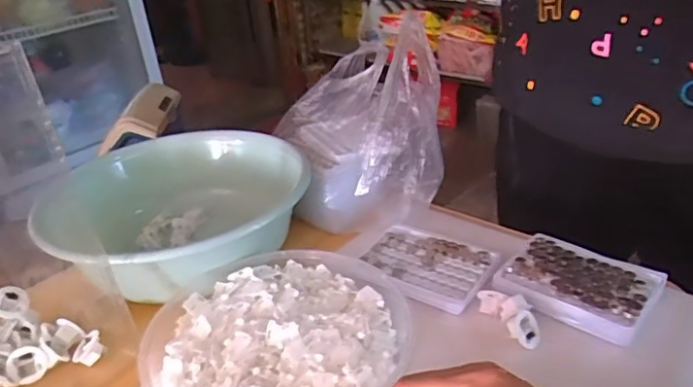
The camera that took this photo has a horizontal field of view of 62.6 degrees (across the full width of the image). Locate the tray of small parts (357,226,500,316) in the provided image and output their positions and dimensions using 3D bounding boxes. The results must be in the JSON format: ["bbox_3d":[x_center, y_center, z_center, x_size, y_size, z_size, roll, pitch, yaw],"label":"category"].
[{"bbox_3d":[0.083,0.074,0.596,0.129,0.019,0.095,17,34,32],"label":"tray of small parts"}]

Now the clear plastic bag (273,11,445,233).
[{"bbox_3d":[0.012,-0.090,0.703,0.191,0.178,0.224,-4,29,-3],"label":"clear plastic bag"}]

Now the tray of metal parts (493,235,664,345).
[{"bbox_3d":[0.216,0.086,0.537,0.130,0.025,0.095,18,35,33],"label":"tray of metal parts"}]

